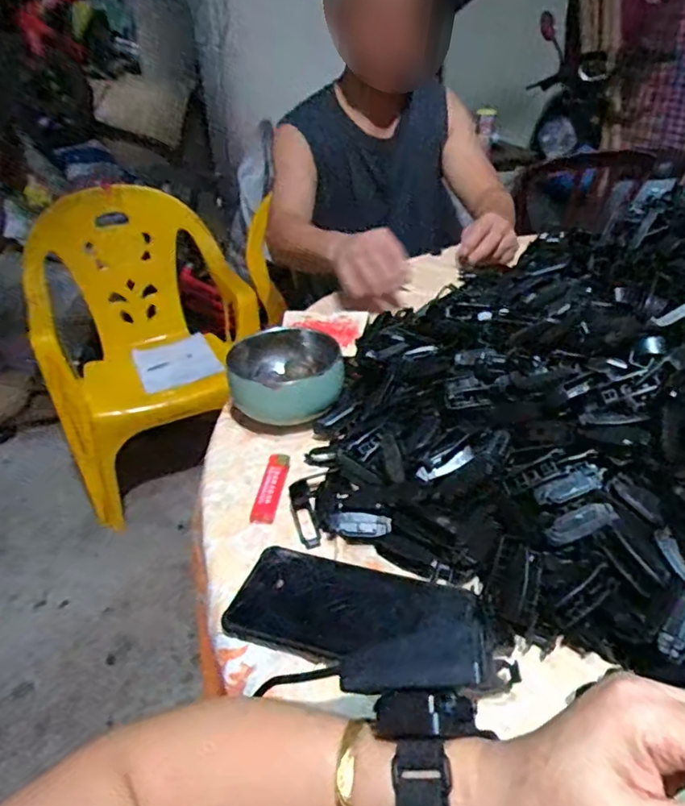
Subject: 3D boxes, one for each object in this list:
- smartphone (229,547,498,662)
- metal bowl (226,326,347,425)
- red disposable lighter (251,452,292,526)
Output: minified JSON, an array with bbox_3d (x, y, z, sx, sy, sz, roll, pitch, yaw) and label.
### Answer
[{"bbox_3d":[0.010,0.142,0.393,0.170,0.007,0.079,7,35,18],"label":"smartphone"},{"bbox_3d":[-0.057,-0.031,0.591,0.115,0.060,0.115,-4,34,2],"label":"metal bowl"},{"bbox_3d":[-0.063,0.074,0.506,0.021,0.009,0.082,1,34,9],"label":"red disposable lighter"}]

